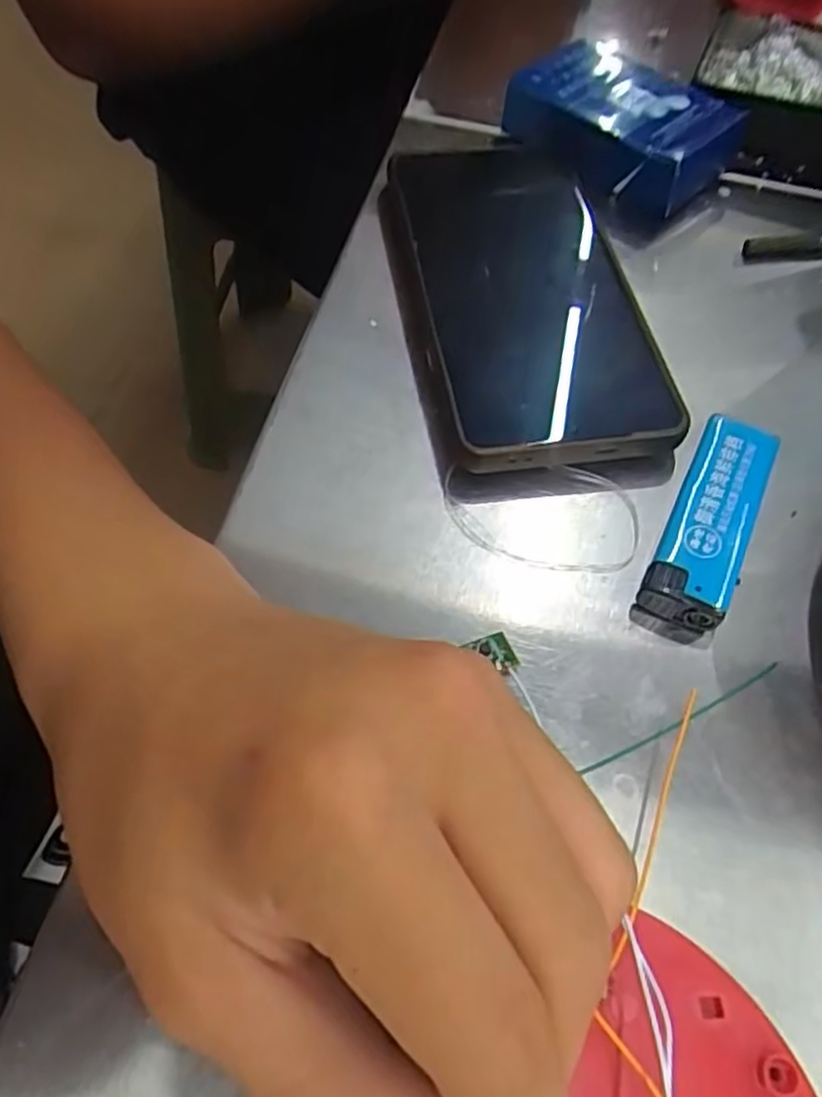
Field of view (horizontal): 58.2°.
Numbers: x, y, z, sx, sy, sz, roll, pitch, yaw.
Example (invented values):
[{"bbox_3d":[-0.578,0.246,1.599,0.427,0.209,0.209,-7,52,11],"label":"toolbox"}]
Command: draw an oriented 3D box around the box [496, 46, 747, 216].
[{"bbox_3d":[0.089,-0.184,0.317,0.060,0.025,0.086,-39,69,-21],"label":"box"}]

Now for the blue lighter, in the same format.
[{"bbox_3d":[0.091,-0.007,0.228,0.025,0.018,0.072,28,65,4],"label":"blue lighter"}]

